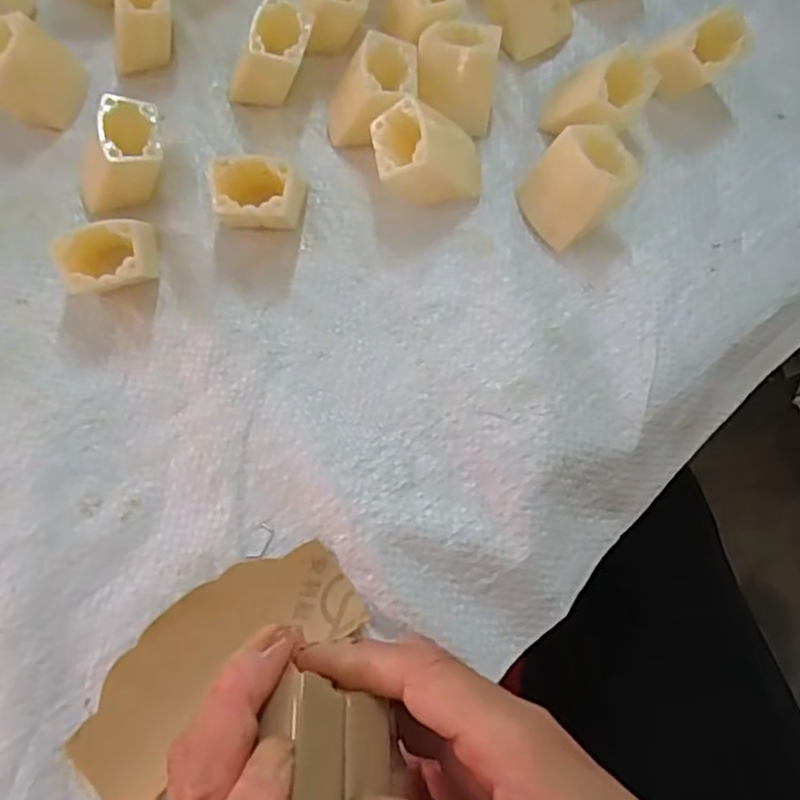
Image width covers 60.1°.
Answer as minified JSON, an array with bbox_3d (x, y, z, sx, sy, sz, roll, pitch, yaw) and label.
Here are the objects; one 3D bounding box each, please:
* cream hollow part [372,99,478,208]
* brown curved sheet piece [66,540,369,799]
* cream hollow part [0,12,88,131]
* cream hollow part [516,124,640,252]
[{"bbox_3d":[0.013,-0.108,0.309,0.046,0.033,0.041,-11,72,-4],"label":"cream hollow part"},{"bbox_3d":[-0.068,0.096,0.254,0.111,0.006,0.048,-39,76,-12],"label":"brown curved sheet piece"},{"bbox_3d":[-0.177,-0.154,0.326,0.039,0.031,0.041,0,72,0],"label":"cream hollow part"},{"bbox_3d":[0.080,-0.094,0.303,0.042,0.033,0.038,-28,74,-9],"label":"cream hollow part"}]

